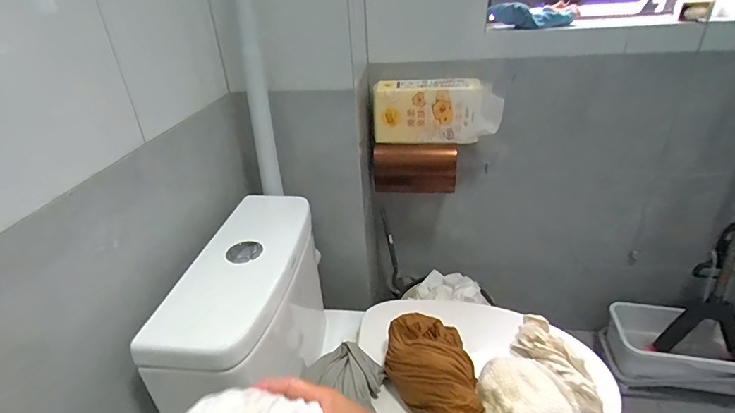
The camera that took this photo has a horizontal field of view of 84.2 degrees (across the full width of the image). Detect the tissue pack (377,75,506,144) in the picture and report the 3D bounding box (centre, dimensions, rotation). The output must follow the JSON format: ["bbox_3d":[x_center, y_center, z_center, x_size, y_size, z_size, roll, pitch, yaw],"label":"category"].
[{"bbox_3d":[0.163,-0.223,0.970,0.292,0.134,0.070,0,30,6],"label":"tissue pack"}]

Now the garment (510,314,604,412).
[{"bbox_3d":[0.315,0.264,0.696,0.073,0.043,0.200,-7,30,-7],"label":"garment"}]

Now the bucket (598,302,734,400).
[{"bbox_3d":[0.904,0.403,1.084,0.488,0.183,0.178,3,30,11],"label":"bucket"}]

